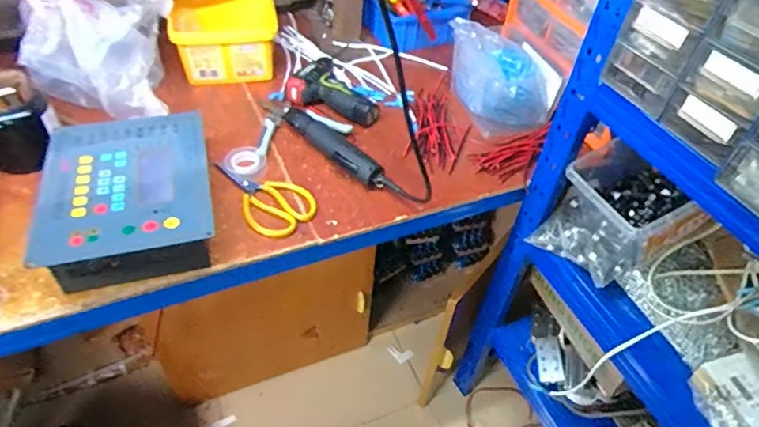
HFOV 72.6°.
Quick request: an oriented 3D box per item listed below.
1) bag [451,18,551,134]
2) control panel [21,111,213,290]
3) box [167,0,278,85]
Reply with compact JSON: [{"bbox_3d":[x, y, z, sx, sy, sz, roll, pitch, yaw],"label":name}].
[{"bbox_3d":[0.215,-0.255,0.937,0.122,0.139,0.190,-30,56,-29],"label":"bag"},{"bbox_3d":[-0.337,-0.025,0.715,0.209,0.097,0.276,-7,48,-12],"label":"control panel"},{"bbox_3d":[-0.290,-0.341,0.979,0.191,0.144,0.117,-15,50,-19],"label":"box"}]

